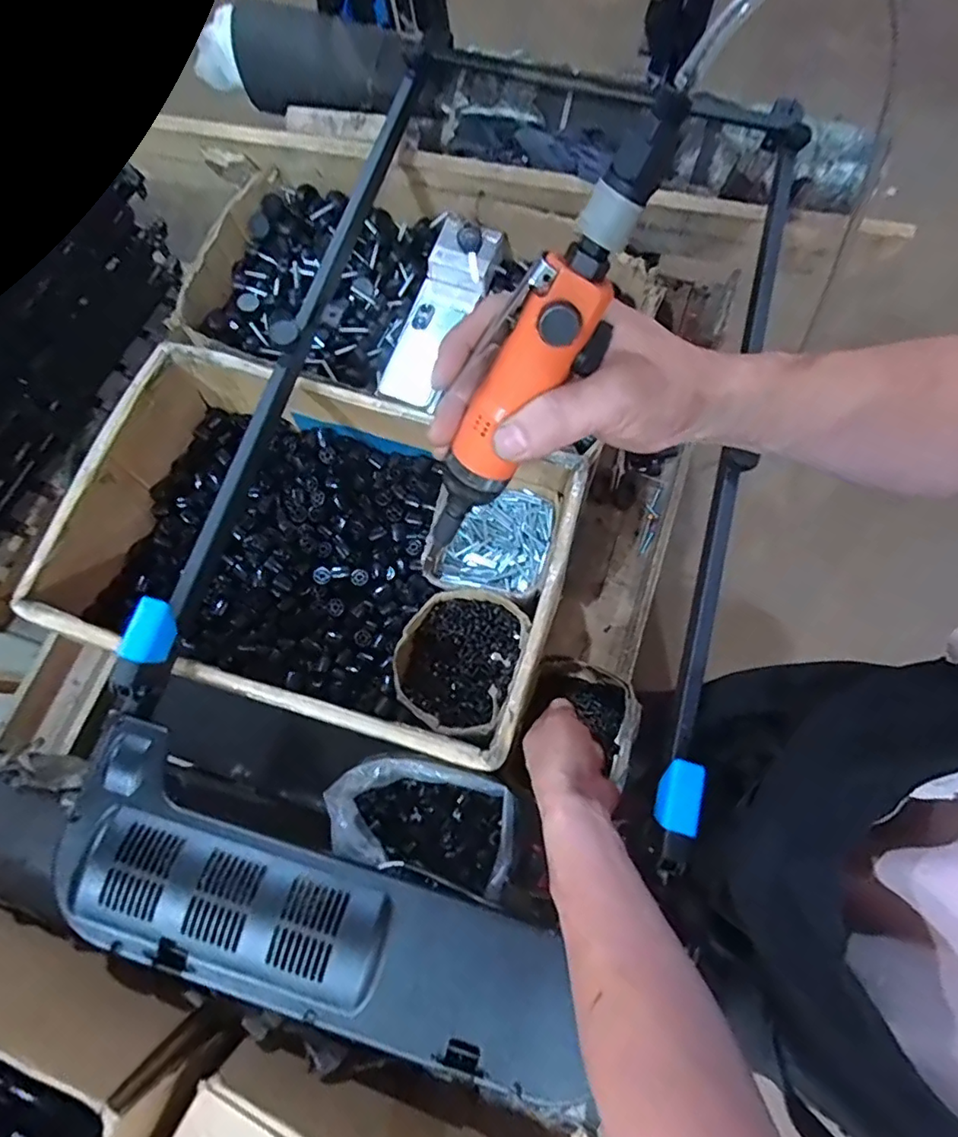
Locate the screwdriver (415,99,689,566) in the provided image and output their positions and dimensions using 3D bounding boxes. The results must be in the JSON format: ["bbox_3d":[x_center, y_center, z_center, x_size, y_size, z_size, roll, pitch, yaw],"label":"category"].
[{"bbox_3d":[0.024,-0.098,0.309,0.040,0.255,0.035,42,40,11],"label":"screwdriver"}]

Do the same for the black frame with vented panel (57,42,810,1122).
[{"bbox_3d":[0.006,-0.142,0.616,0.525,0.107,1.069,16,74,4],"label":"black frame with vented panel"}]

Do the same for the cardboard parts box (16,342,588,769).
[{"bbox_3d":[-0.178,-0.021,0.679,0.521,0.145,0.341,18,75,5],"label":"cardboard parts box"}]

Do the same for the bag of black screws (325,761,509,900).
[{"bbox_3d":[-0.053,0.241,0.562,0.183,0.047,0.107,18,75,5],"label":"bag of black screws"}]

